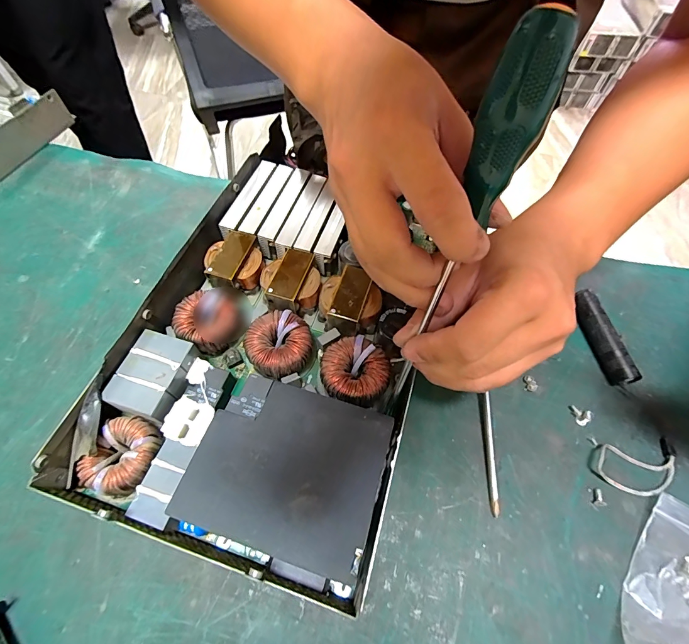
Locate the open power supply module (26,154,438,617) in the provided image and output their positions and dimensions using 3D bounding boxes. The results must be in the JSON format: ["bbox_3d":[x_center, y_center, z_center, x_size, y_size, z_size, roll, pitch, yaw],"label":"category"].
[{"bbox_3d":[-0.045,0.004,0.276,0.199,0.043,0.309,16,61,9],"label":"open power supply module"}]

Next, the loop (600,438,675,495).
[{"bbox_3d":[0.210,0.104,0.250,0.063,0.007,0.035,-5,60,-3],"label":"loop"}]

